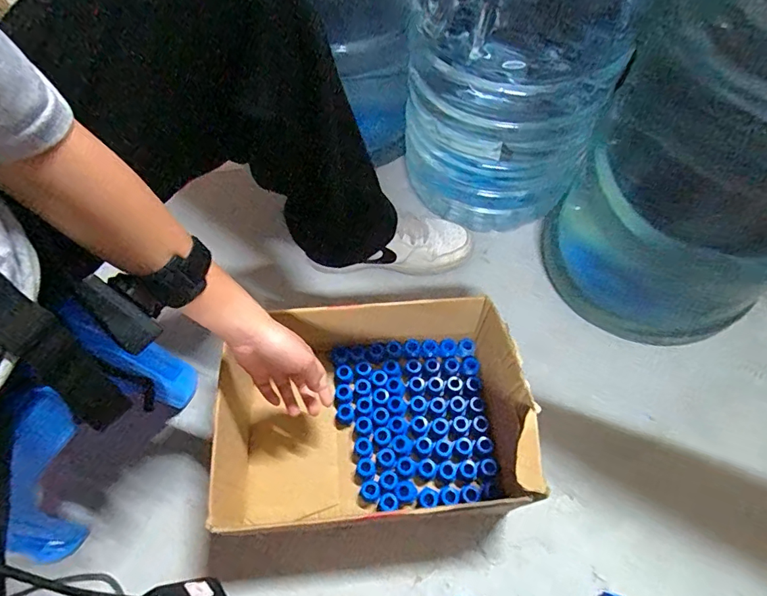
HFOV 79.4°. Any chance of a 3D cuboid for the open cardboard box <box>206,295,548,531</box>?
[{"bbox_3d":[-0.008,0.134,0.526,0.318,0.138,0.216,-3,61,1],"label":"open cardboard box"}]

